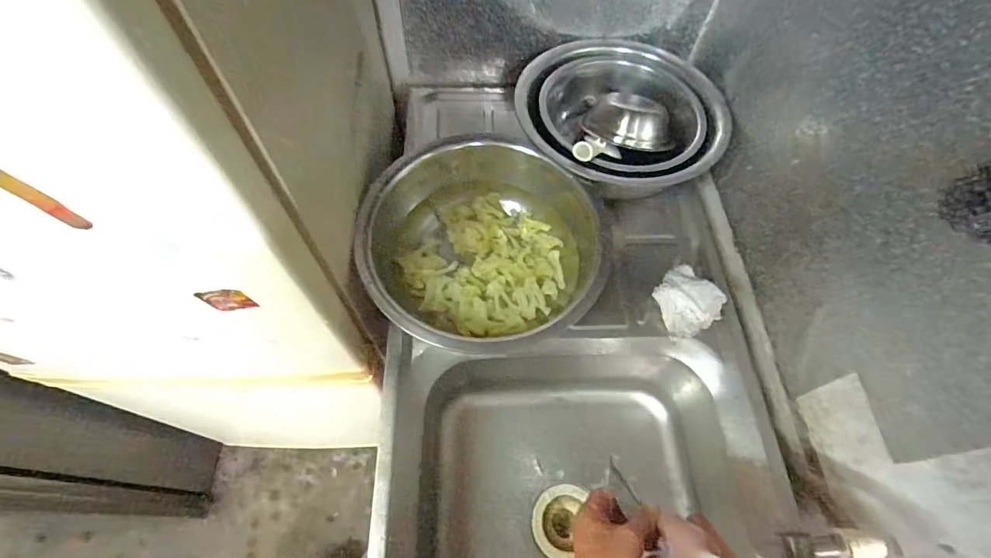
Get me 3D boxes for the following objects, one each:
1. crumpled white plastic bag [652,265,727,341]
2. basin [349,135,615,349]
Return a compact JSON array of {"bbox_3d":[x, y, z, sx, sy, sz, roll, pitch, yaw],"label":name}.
[{"bbox_3d":[0.269,0.026,0.633,0.069,0.056,0.101,-15,63,-9],"label":"crumpled white plastic bag"},{"bbox_3d":[-0.034,-0.064,0.640,0.294,0.091,0.298,1,61,-1],"label":"basin"}]

